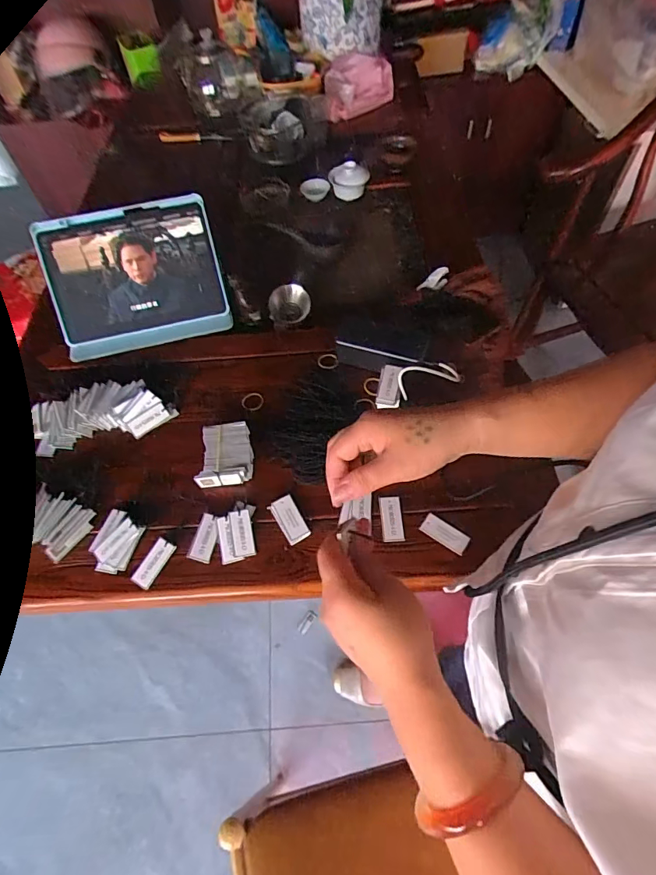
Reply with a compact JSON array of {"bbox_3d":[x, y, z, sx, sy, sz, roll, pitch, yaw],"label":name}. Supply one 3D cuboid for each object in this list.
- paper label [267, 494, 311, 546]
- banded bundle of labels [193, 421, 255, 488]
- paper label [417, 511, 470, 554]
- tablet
[{"bbox_3d":[-0.048,0.101,0.550,0.032,0.005,0.061,-39,66,-2],"label":"paper label"},{"bbox_3d":[-0.136,0.024,0.596,0.070,0.033,0.081,-6,58,0],"label":"banded bundle of labels"},{"bbox_3d":[0.140,0.115,0.531,0.057,0.004,0.025,32,77,19],"label":"paper label"},{"bbox_3d":[-0.314,-0.259,0.721,0.266,0.012,0.217,-15,99,-7],"label":"tablet"}]

